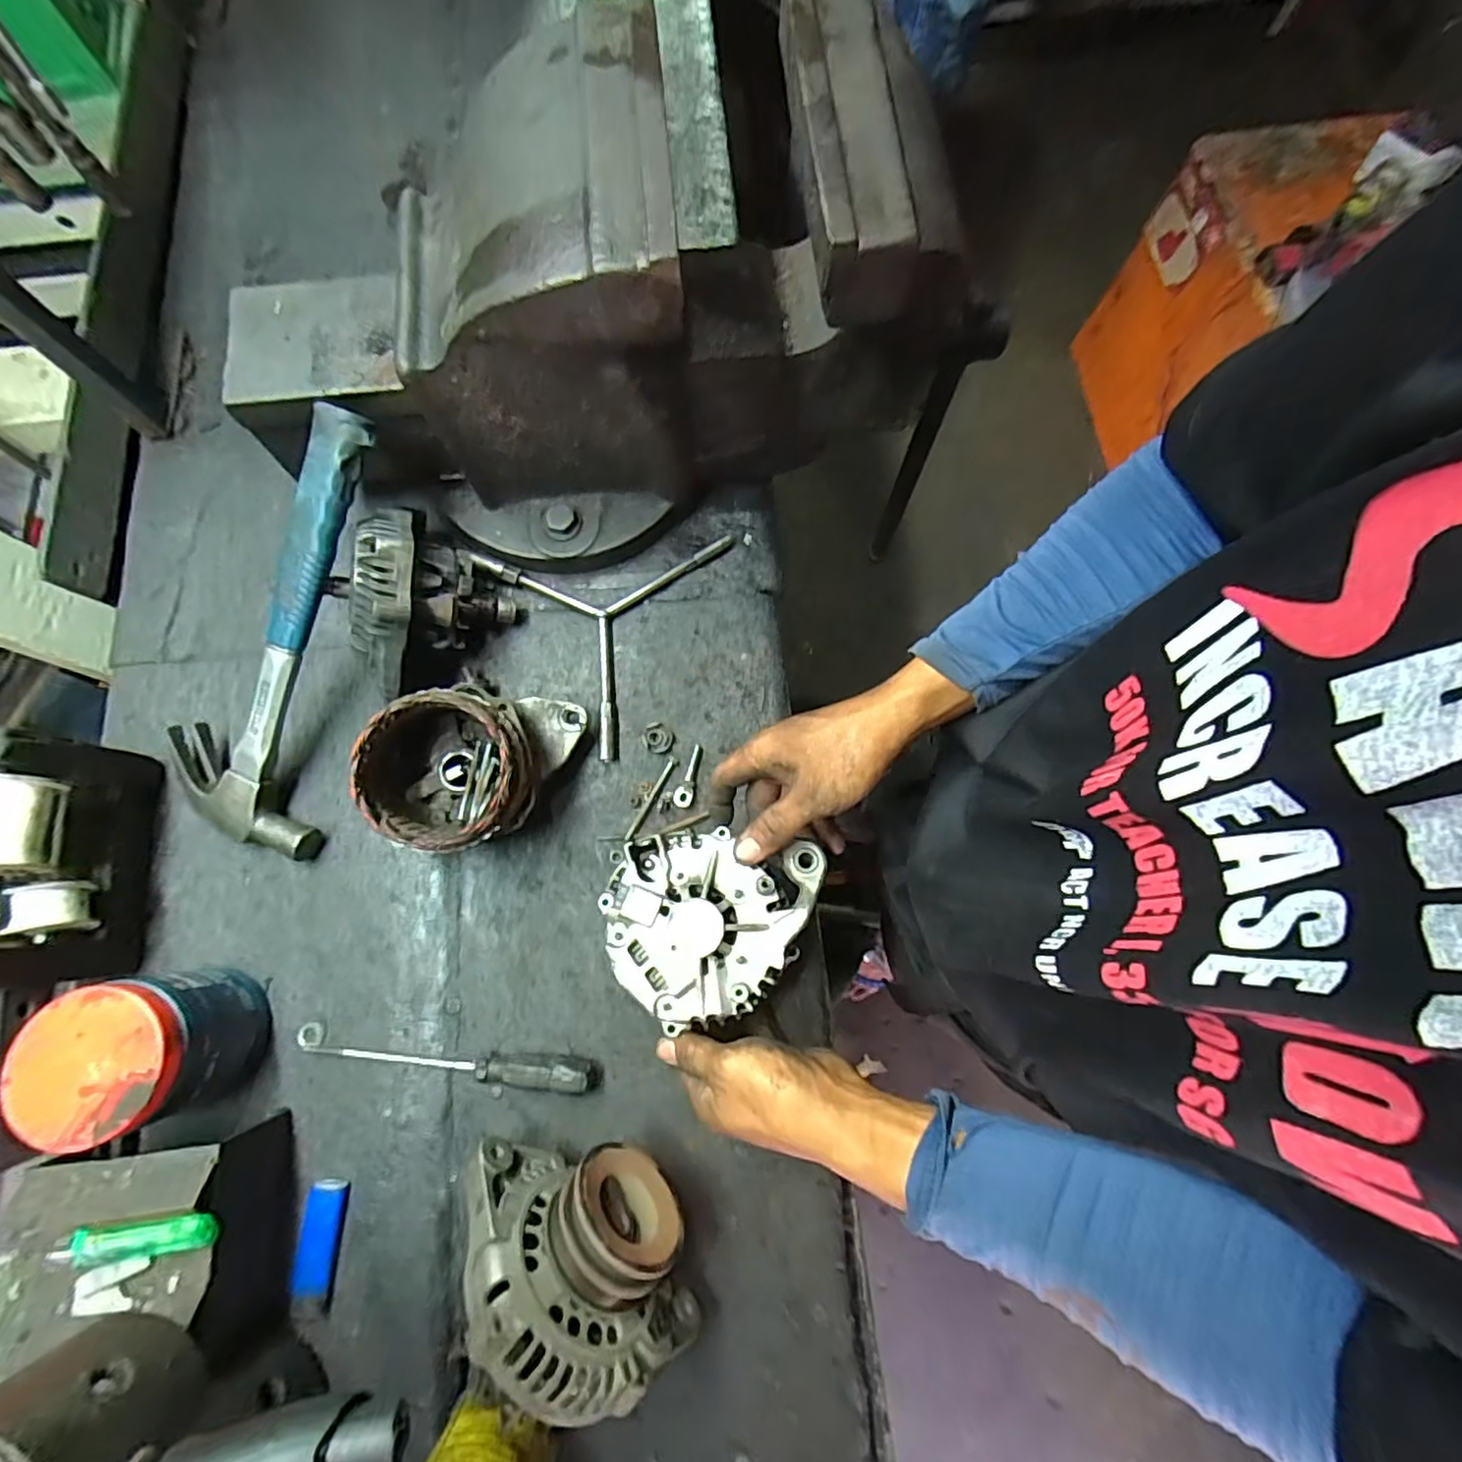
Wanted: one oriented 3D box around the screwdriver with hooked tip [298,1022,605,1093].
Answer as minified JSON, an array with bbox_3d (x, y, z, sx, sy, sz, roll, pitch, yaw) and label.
[{"bbox_3d":[-0.213,0.243,0.477,0.223,0.028,0.022,7,75,2],"label":"screwdriver with hooked tip"}]

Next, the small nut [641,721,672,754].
[{"bbox_3d":[-0.062,0.007,0.544,0.026,0.009,0.024,0,75,0],"label":"small nut"}]

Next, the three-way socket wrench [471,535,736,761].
[{"bbox_3d":[-0.136,-0.110,0.565,0.195,0.019,0.221,24,77,6],"label":"three-way socket wrench"}]

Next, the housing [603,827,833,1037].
[{"bbox_3d":[-0.021,0.124,0.430,0.129,0.038,0.124,21,76,5],"label":"housing"}]

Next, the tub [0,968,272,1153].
[{"bbox_3d":[-0.390,0.214,0.436,0.089,0.106,0.088,0,75,0],"label":"tub"}]

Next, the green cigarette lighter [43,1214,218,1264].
[{"bbox_3d":[-0.351,0.300,0.380,0.082,0.018,0.022,-2,75,-1],"label":"green cigarette lighter"}]

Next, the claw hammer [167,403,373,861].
[{"bbox_3d":[-0.328,-0.072,0.481,0.121,0.031,0.328,24,102,6],"label":"claw hammer"}]

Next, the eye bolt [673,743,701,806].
[{"bbox_3d":[-0.036,0.037,0.537,0.016,0.007,0.053,9,75,2],"label":"eye bolt"}]

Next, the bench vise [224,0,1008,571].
[{"bbox_3d":[-0.087,-0.282,0.476,0.536,0.281,0.205,-14,76,-4],"label":"bench vise"}]

